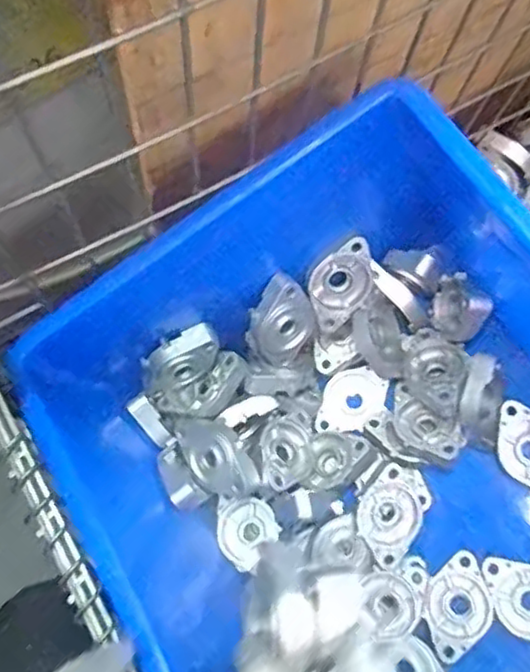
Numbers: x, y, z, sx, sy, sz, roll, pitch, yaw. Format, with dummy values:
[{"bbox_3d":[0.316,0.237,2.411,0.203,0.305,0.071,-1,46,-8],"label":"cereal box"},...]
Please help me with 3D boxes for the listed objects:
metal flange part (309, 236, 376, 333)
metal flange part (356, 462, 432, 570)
[{"bbox_3d":[0.074,-0.053,0.669,0.080,0.030,0.071,-38,112,7],"label":"metal flange part"},{"bbox_3d":[0.125,0.171,0.660,0.060,0.022,0.092,34,76,7],"label":"metal flange part"}]

